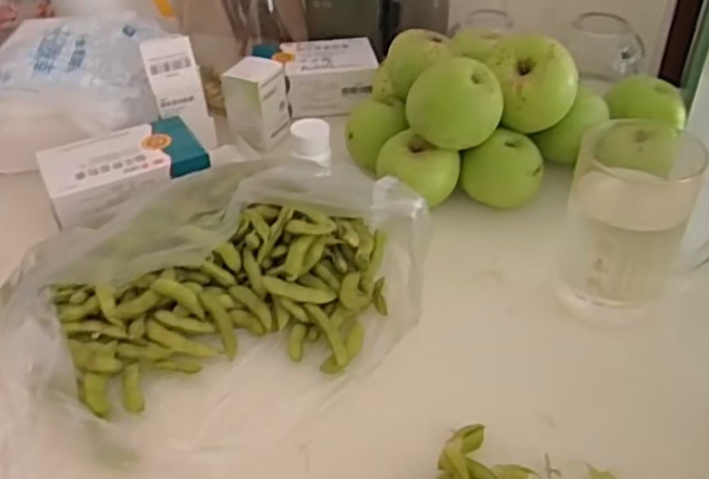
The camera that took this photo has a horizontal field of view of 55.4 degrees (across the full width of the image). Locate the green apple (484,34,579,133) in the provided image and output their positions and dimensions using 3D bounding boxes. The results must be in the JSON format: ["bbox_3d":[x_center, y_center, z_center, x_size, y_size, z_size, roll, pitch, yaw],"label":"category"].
[{"bbox_3d":[0.152,-0.134,0.583,0.073,0.069,0.068,-1,39,1],"label":"green apple"}]

